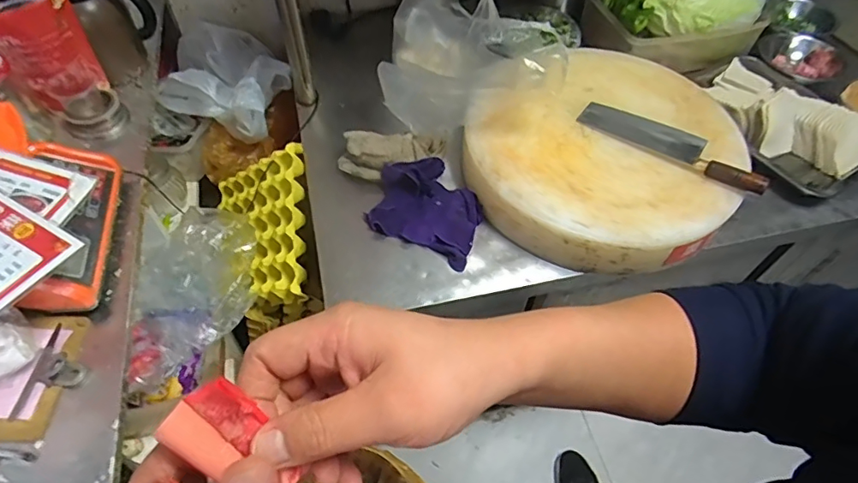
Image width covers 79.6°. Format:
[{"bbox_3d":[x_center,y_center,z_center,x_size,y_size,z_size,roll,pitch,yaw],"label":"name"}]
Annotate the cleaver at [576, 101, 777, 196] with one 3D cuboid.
[{"bbox_3d":[0.404,-0.167,0.856,0.302,0.022,0.083,29,57,18],"label":"cleaver"}]

